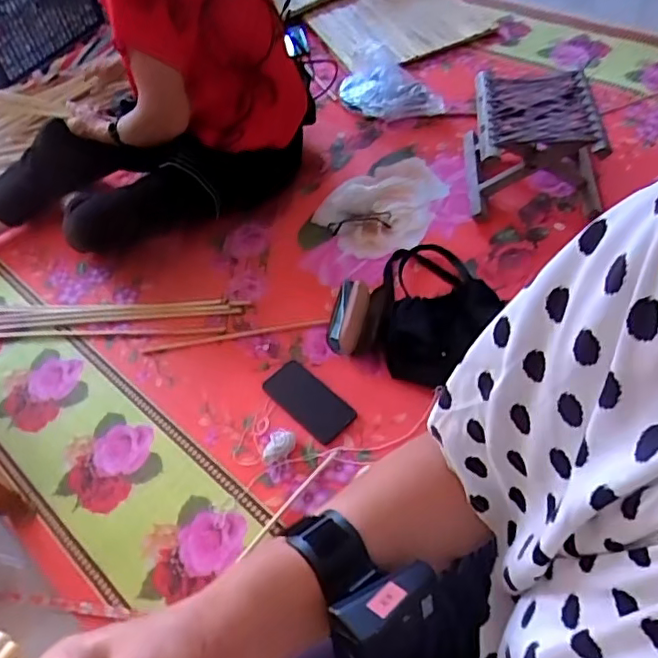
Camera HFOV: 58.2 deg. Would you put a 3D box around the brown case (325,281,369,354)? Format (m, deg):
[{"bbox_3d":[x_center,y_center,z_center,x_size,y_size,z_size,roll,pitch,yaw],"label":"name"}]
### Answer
[{"bbox_3d":[0.034,-0.022,1.049,0.058,0.031,0.142,11,71,12],"label":"brown case"}]

